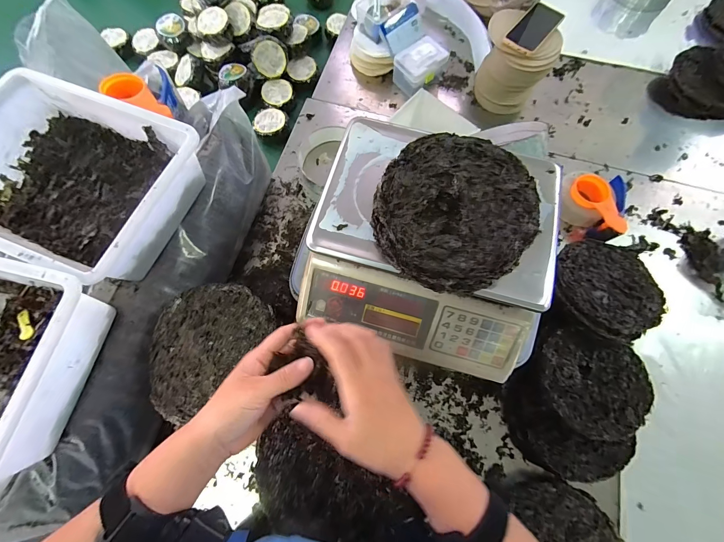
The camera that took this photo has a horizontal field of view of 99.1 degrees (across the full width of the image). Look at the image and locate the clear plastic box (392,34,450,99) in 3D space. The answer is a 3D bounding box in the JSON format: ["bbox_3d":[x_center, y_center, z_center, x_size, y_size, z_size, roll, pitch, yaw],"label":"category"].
[{"bbox_3d":[0.155,-0.552,0.834,0.127,0.086,0.095,-43,77,-12],"label":"clear plastic box"}]

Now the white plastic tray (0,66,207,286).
[{"bbox_3d":[-0.470,-0.151,0.513,0.349,0.111,0.276,21,73,6],"label":"white plastic tray"}]

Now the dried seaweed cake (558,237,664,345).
[{"bbox_3d":[0.486,0.018,0.604,0.196,0.047,0.230,43,77,12],"label":"dried seaweed cake"}]

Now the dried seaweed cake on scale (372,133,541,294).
[{"bbox_3d":[0.116,-0.078,0.394,0.189,0.035,0.203,0,72,0],"label":"dried seaweed cake on scale"}]

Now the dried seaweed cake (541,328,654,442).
[{"bbox_3d":[0.422,0.204,0.558,0.194,0.022,0.173,18,73,5],"label":"dried seaweed cake"}]

